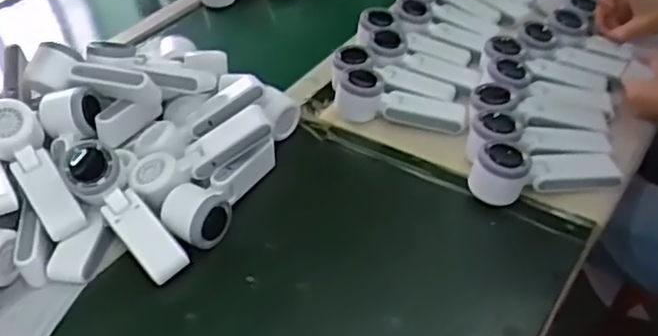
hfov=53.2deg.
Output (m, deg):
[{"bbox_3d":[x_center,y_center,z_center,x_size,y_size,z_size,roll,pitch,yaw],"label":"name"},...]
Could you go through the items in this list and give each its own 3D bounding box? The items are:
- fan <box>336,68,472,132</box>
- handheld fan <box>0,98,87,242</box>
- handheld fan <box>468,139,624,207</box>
[{"bbox_3d":[0.094,-0.081,0.834,0.167,0.063,0.058,14,44,16],"label":"fan"},{"bbox_3d":[-0.312,0.002,0.695,0.056,0.040,0.169,-29,78,-27],"label":"handheld fan"},{"bbox_3d":[0.234,0.006,0.724,0.151,0.065,0.063,-3,41,-2],"label":"handheld fan"}]

